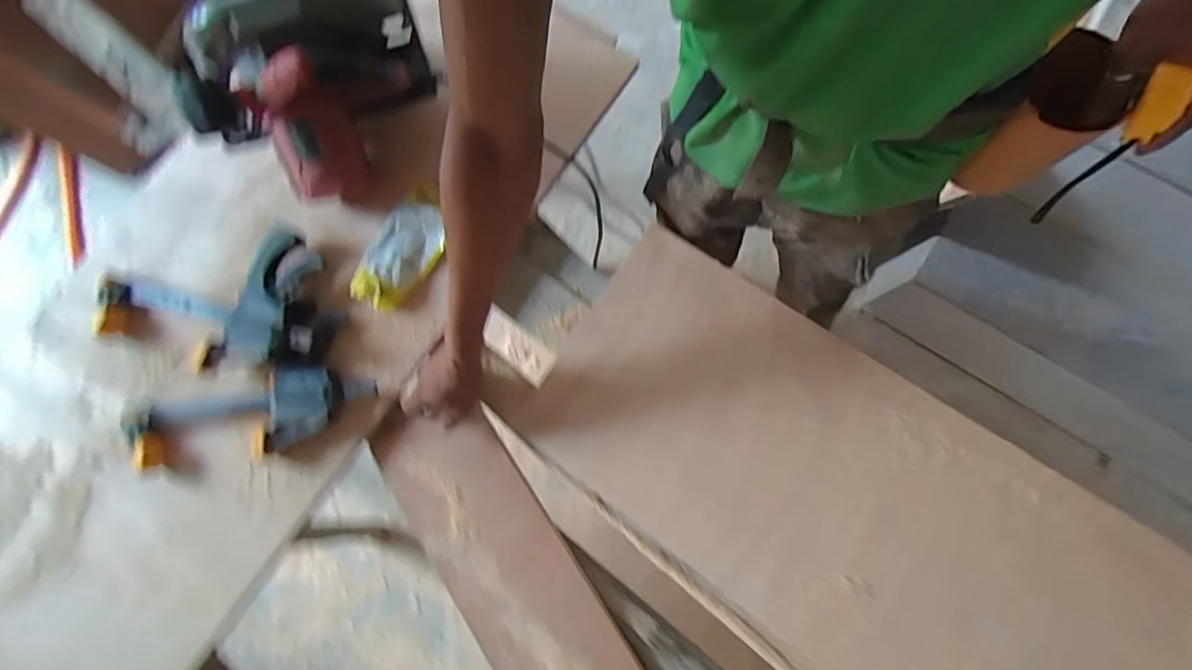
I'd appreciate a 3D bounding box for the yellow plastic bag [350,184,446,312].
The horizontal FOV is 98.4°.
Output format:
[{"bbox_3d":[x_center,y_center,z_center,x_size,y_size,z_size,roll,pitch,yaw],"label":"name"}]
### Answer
[{"bbox_3d":[-0.248,-0.111,0.662,0.078,0.027,0.163,33,85,9],"label":"yellow plastic bag"}]

